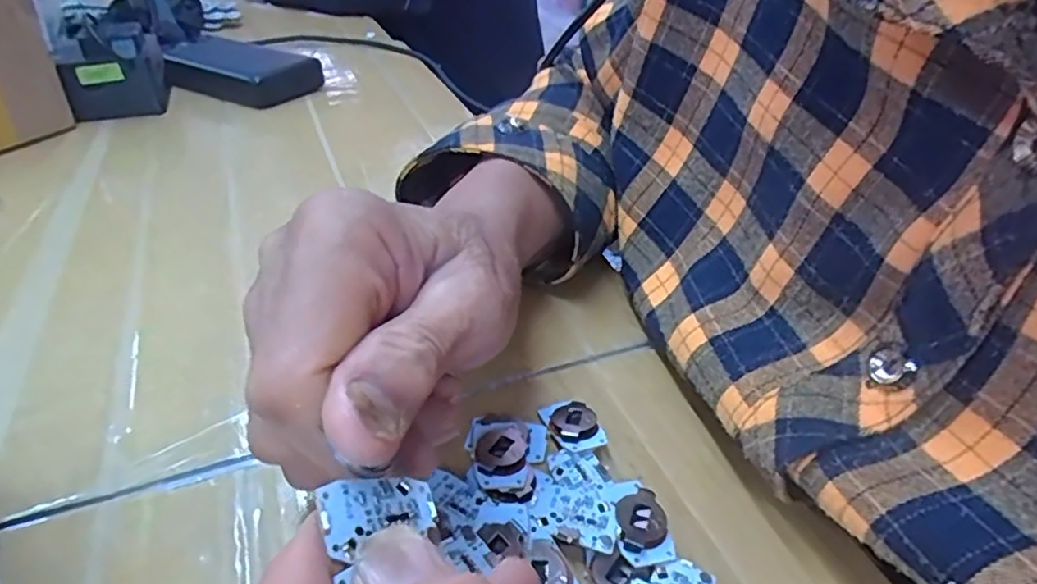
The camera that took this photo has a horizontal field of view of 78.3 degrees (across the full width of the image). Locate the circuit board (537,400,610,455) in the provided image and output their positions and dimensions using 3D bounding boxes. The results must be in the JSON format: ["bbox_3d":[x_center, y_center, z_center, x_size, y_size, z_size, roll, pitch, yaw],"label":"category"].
[{"bbox_3d":[0.020,0.051,0.241,0.018,0.009,0.026,-11,38,-17],"label":"circuit board"}]

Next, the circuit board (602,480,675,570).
[{"bbox_3d":[0.038,0.075,0.208,0.017,0.007,0.029,-7,37,-12],"label":"circuit board"}]

